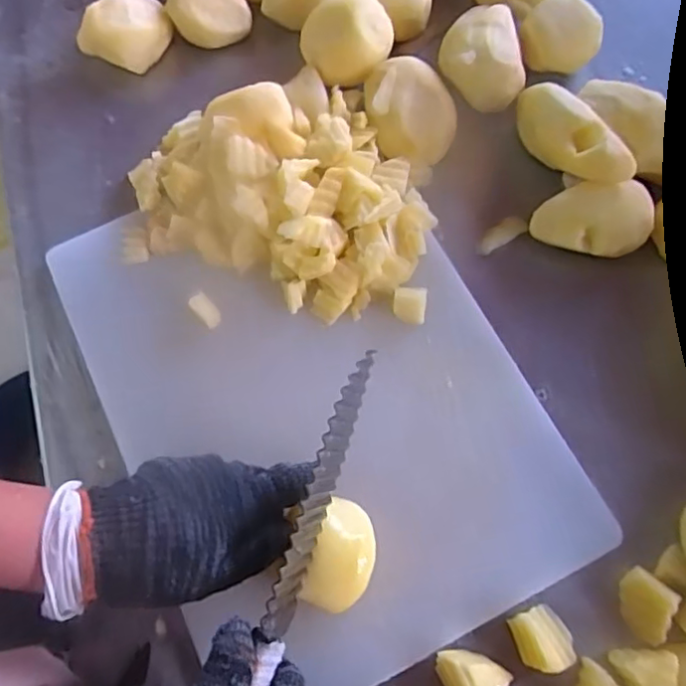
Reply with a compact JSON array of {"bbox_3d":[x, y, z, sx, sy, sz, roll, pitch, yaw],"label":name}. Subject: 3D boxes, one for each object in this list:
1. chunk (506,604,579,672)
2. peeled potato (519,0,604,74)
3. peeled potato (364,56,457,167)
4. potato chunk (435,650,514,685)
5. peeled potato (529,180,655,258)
[{"bbox_3d":[0.114,0.169,0.348,0.032,0.020,0.032,-16,71,-3],"label":"chunk"},{"bbox_3d":[0.166,-0.233,0.469,0.052,0.039,0.051,-1,71,2],"label":"peeled potato"},{"bbox_3d":[0.050,-0.172,0.457,0.066,0.037,0.081,-1,71,2],"label":"peeled potato"},{"bbox_3d":[0.072,0.184,0.340,0.035,0.024,0.031,-25,72,-6],"label":"potato chunk"},{"bbox_3d":[0.168,-0.082,0.413,0.074,0.046,0.037,4,71,4],"label":"peeled potato"}]

